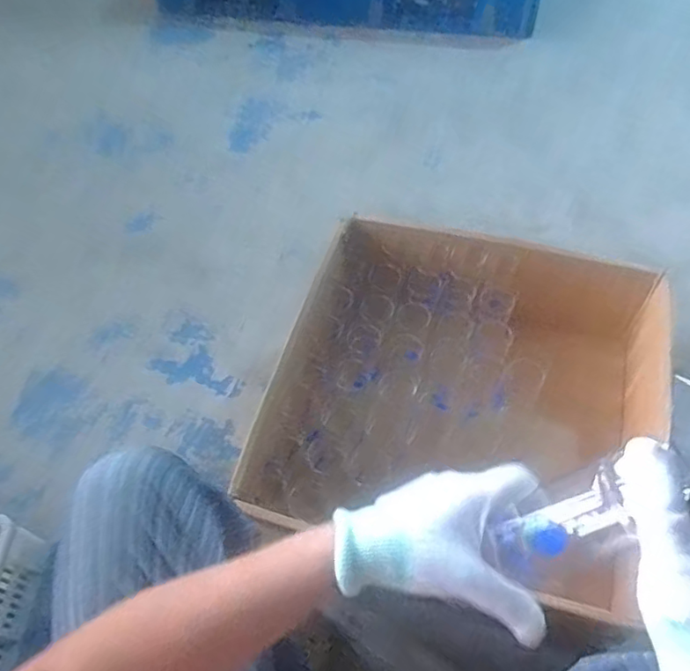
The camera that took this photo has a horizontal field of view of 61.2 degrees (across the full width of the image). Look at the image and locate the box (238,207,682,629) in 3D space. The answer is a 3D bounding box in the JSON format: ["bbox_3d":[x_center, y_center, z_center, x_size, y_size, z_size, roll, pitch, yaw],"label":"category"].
[{"bbox_3d":[0.184,0.101,0.918,0.538,0.201,0.523,11,57,12],"label":"box"}]

